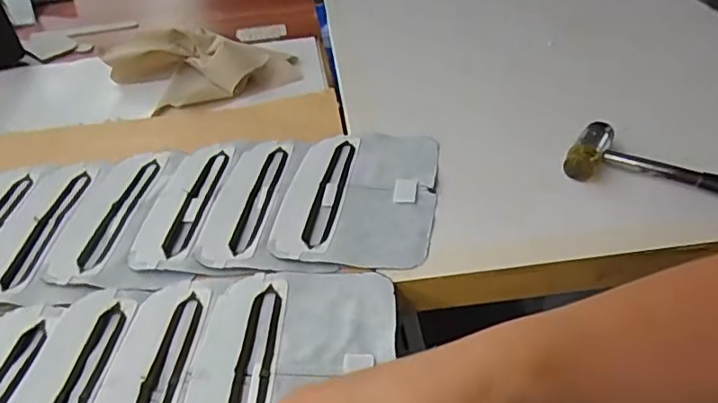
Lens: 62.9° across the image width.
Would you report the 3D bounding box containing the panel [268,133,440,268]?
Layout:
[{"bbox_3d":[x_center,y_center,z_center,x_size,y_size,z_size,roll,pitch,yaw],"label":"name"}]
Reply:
[{"bbox_3d":[0.001,-0.010,0.534,0.134,0.007,0.185,2,37,9],"label":"panel"}]

